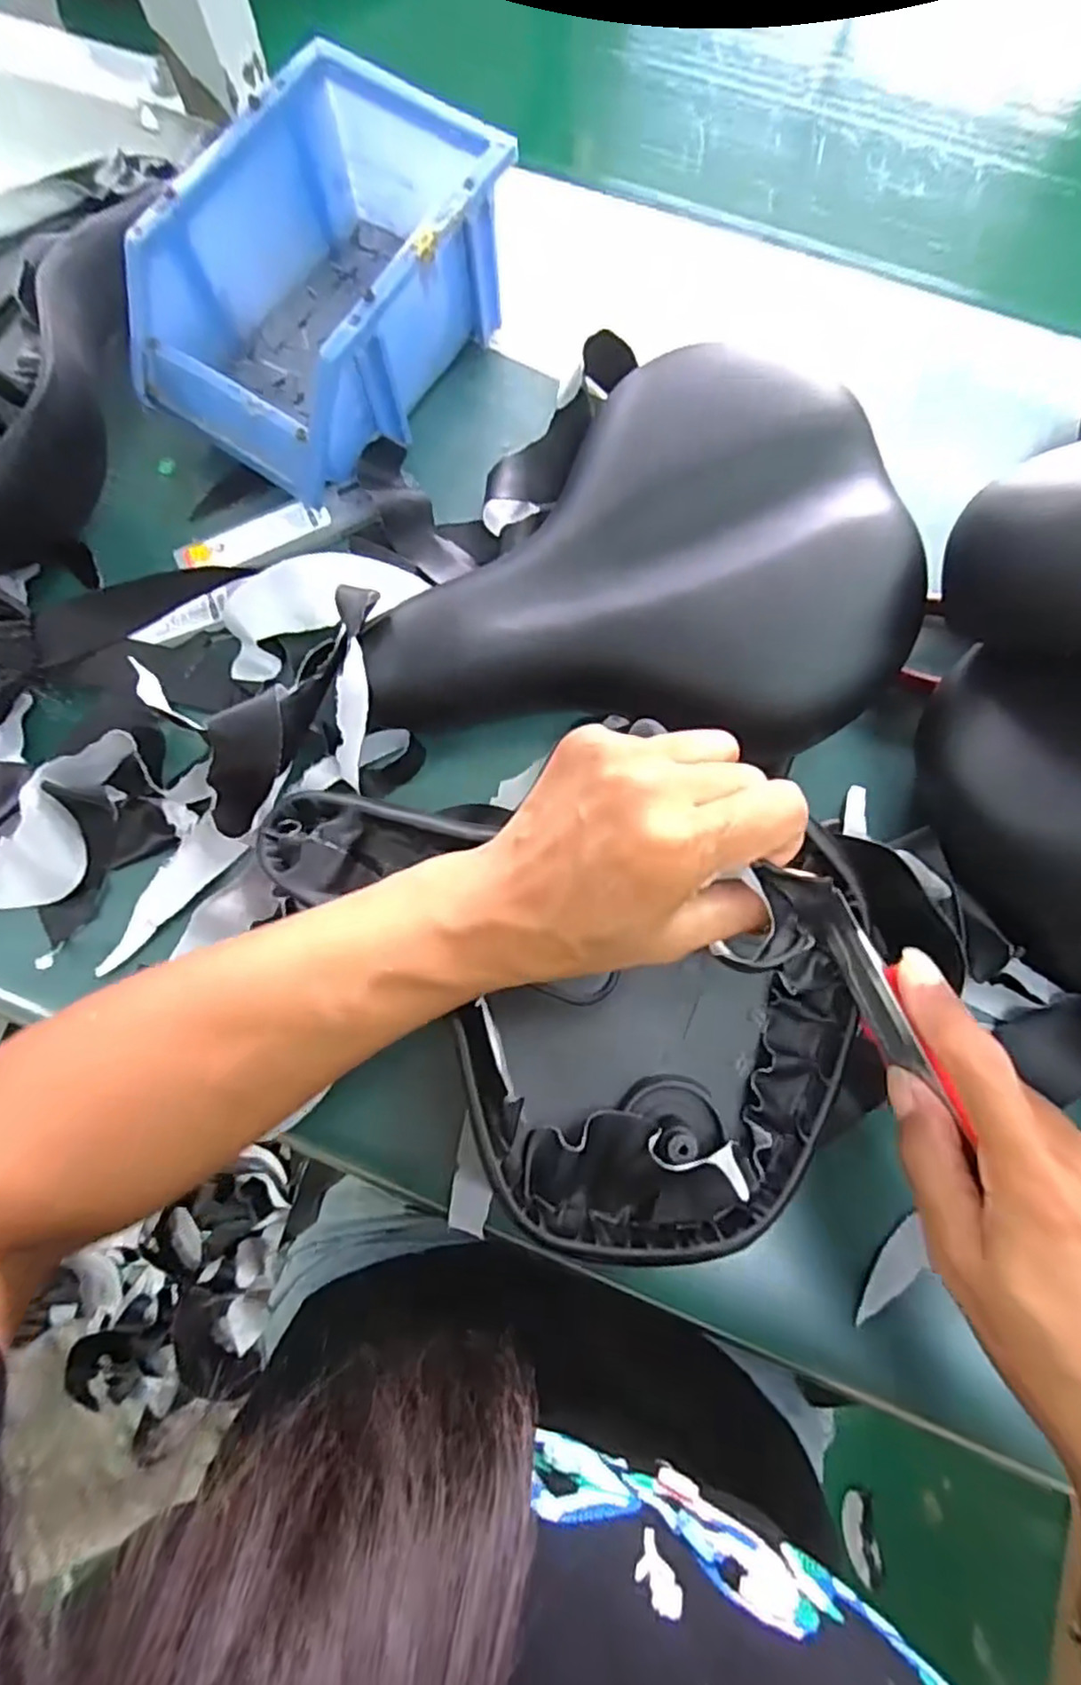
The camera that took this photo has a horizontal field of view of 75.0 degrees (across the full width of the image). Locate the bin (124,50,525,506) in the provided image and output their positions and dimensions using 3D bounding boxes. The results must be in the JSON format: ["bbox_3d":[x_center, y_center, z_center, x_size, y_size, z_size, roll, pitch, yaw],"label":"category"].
[{"bbox_3d":[-0.105,-0.270,0.345,0.116,0.069,0.174,34,80,7],"label":"bin"}]

